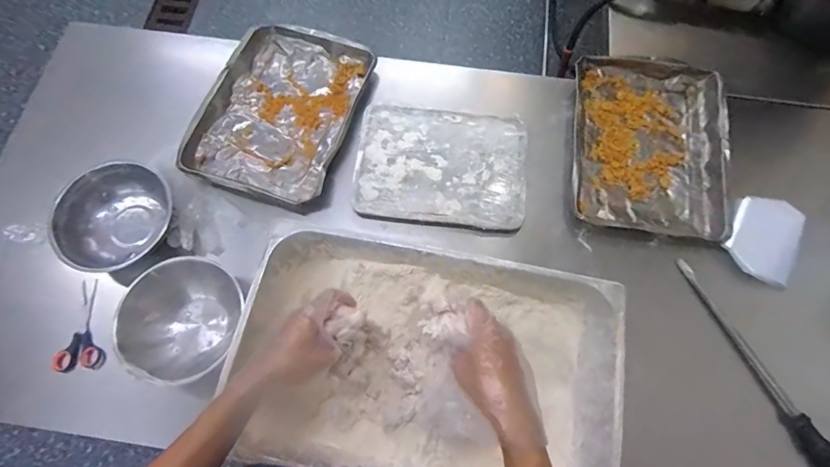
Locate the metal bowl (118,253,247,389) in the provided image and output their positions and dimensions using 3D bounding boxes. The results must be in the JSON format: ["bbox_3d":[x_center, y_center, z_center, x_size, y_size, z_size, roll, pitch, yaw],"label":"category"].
[{"bbox_3d":[-0.376,0.135,0.685,0.167,0.085,0.184,29,74,9],"label":"metal bowl"}]

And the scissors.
[{"bbox_3d":[-0.575,0.159,0.722,0.074,0.017,0.149,-7,72,-3],"label":"scissors"}]

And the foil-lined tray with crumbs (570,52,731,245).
[{"bbox_3d":[0.450,-0.180,0.815,0.286,0.038,0.378,9,71,2],"label":"foil-lined tray with crumbs"}]

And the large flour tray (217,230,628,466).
[{"bbox_3d":[0.011,0.188,0.620,0.512,0.140,0.310,12,72,3],"label":"large flour tray"}]

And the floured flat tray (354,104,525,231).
[{"bbox_3d":[0.050,-0.130,0.796,0.308,0.015,0.233,6,71,2],"label":"floured flat tray"}]

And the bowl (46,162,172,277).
[{"bbox_3d":[-0.532,-0.024,0.755,0.183,0.062,0.198,0,71,-1],"label":"bowl"}]

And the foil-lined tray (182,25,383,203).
[{"bbox_3d":[-0.265,-0.251,0.837,0.278,0.045,0.372,16,72,5],"label":"foil-lined tray"}]

